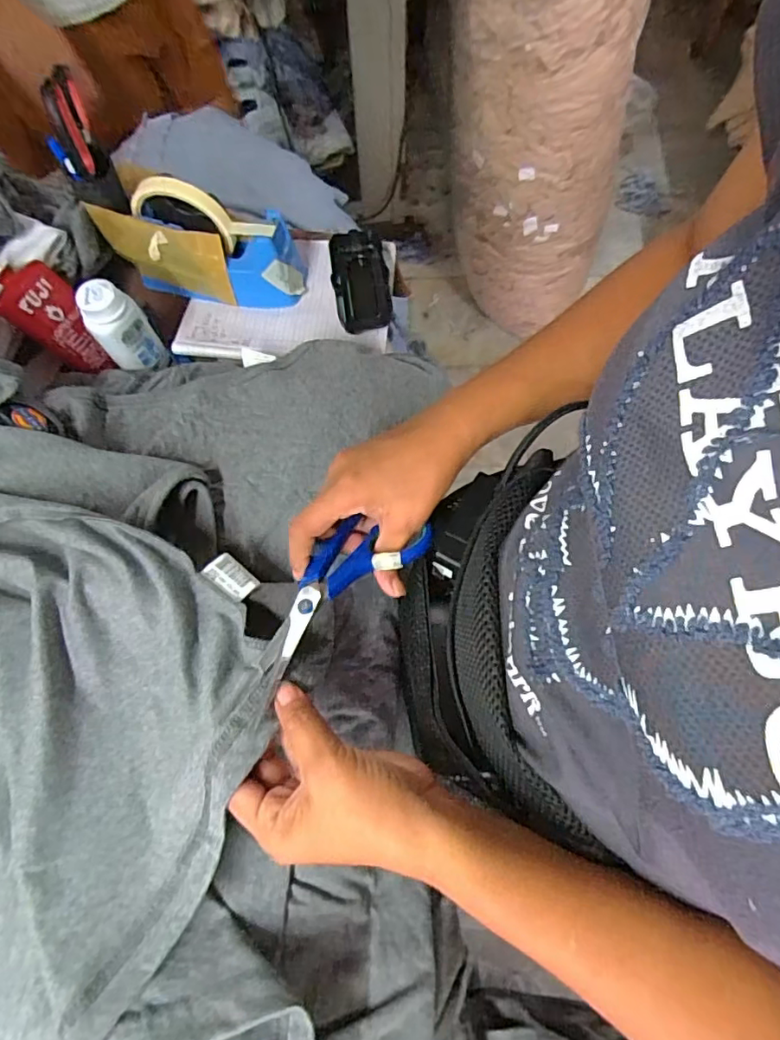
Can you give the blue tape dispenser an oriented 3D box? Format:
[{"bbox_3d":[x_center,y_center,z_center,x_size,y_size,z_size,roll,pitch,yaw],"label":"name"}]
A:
[{"bbox_3d":[-0.180,-0.266,0.514,0.184,0.100,0.058,8,72,4],"label":"blue tape dispenser"}]

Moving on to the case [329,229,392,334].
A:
[{"bbox_3d":[-0.029,-0.238,0.539,0.055,0.019,0.114,-5,71,0],"label":"case"}]

